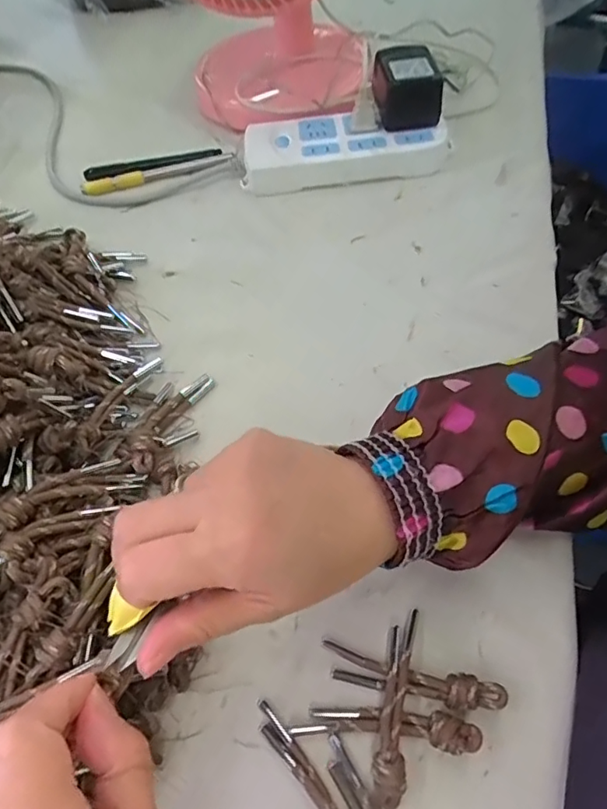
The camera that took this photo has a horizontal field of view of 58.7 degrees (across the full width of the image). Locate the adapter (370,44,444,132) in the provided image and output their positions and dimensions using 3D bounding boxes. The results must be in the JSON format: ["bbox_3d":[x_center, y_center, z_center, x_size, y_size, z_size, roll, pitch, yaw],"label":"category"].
[{"bbox_3d":[0.093,-0.291,0.492,0.055,0.046,0.068,-5,58,-1],"label":"adapter"}]

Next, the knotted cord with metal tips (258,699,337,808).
[{"bbox_3d":[0.001,0.180,0.249,0.017,0.012,0.087,-32,62,-17],"label":"knotted cord with metal tips"}]

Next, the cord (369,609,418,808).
[{"bbox_3d":[0.045,0.145,0.265,0.015,0.017,0.087,9,59,8],"label":"cord"}]

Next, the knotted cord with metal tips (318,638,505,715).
[{"bbox_3d":[0.053,0.137,0.270,0.090,0.015,0.017,11,59,9],"label":"knotted cord with metal tips"}]

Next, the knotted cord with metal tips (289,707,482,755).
[{"bbox_3d":[0.038,0.153,0.259,0.086,0.020,0.017,5,58,5],"label":"knotted cord with metal tips"}]

